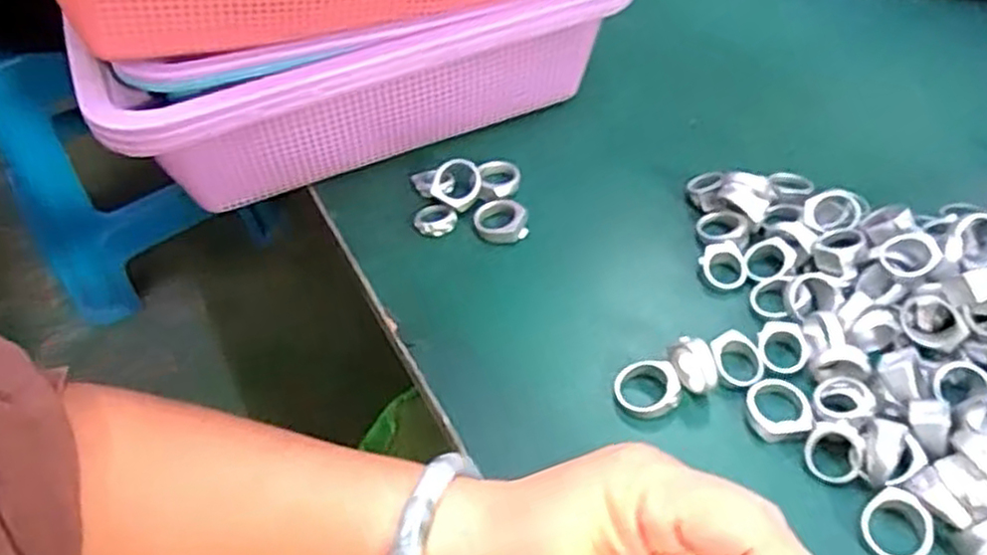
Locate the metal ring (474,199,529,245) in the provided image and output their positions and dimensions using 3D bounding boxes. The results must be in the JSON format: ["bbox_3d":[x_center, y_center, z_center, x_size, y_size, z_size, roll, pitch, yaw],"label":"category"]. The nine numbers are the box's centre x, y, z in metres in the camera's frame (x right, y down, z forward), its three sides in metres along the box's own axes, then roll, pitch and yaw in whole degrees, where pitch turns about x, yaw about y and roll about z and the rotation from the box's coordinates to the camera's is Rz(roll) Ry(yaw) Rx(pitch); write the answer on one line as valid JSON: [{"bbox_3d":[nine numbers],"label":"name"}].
[{"bbox_3d":[0.004,-0.031,0.414,0.029,0.011,0.028,-2,49,2],"label":"metal ring"}]

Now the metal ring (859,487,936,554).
[{"bbox_3d":[0.155,0.096,0.288,0.026,0.008,0.026,-7,67,18],"label":"metal ring"}]

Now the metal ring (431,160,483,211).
[{"bbox_3d":[-0.020,-0.054,0.428,0.028,0.009,0.028,-2,77,8],"label":"metal ring"}]

